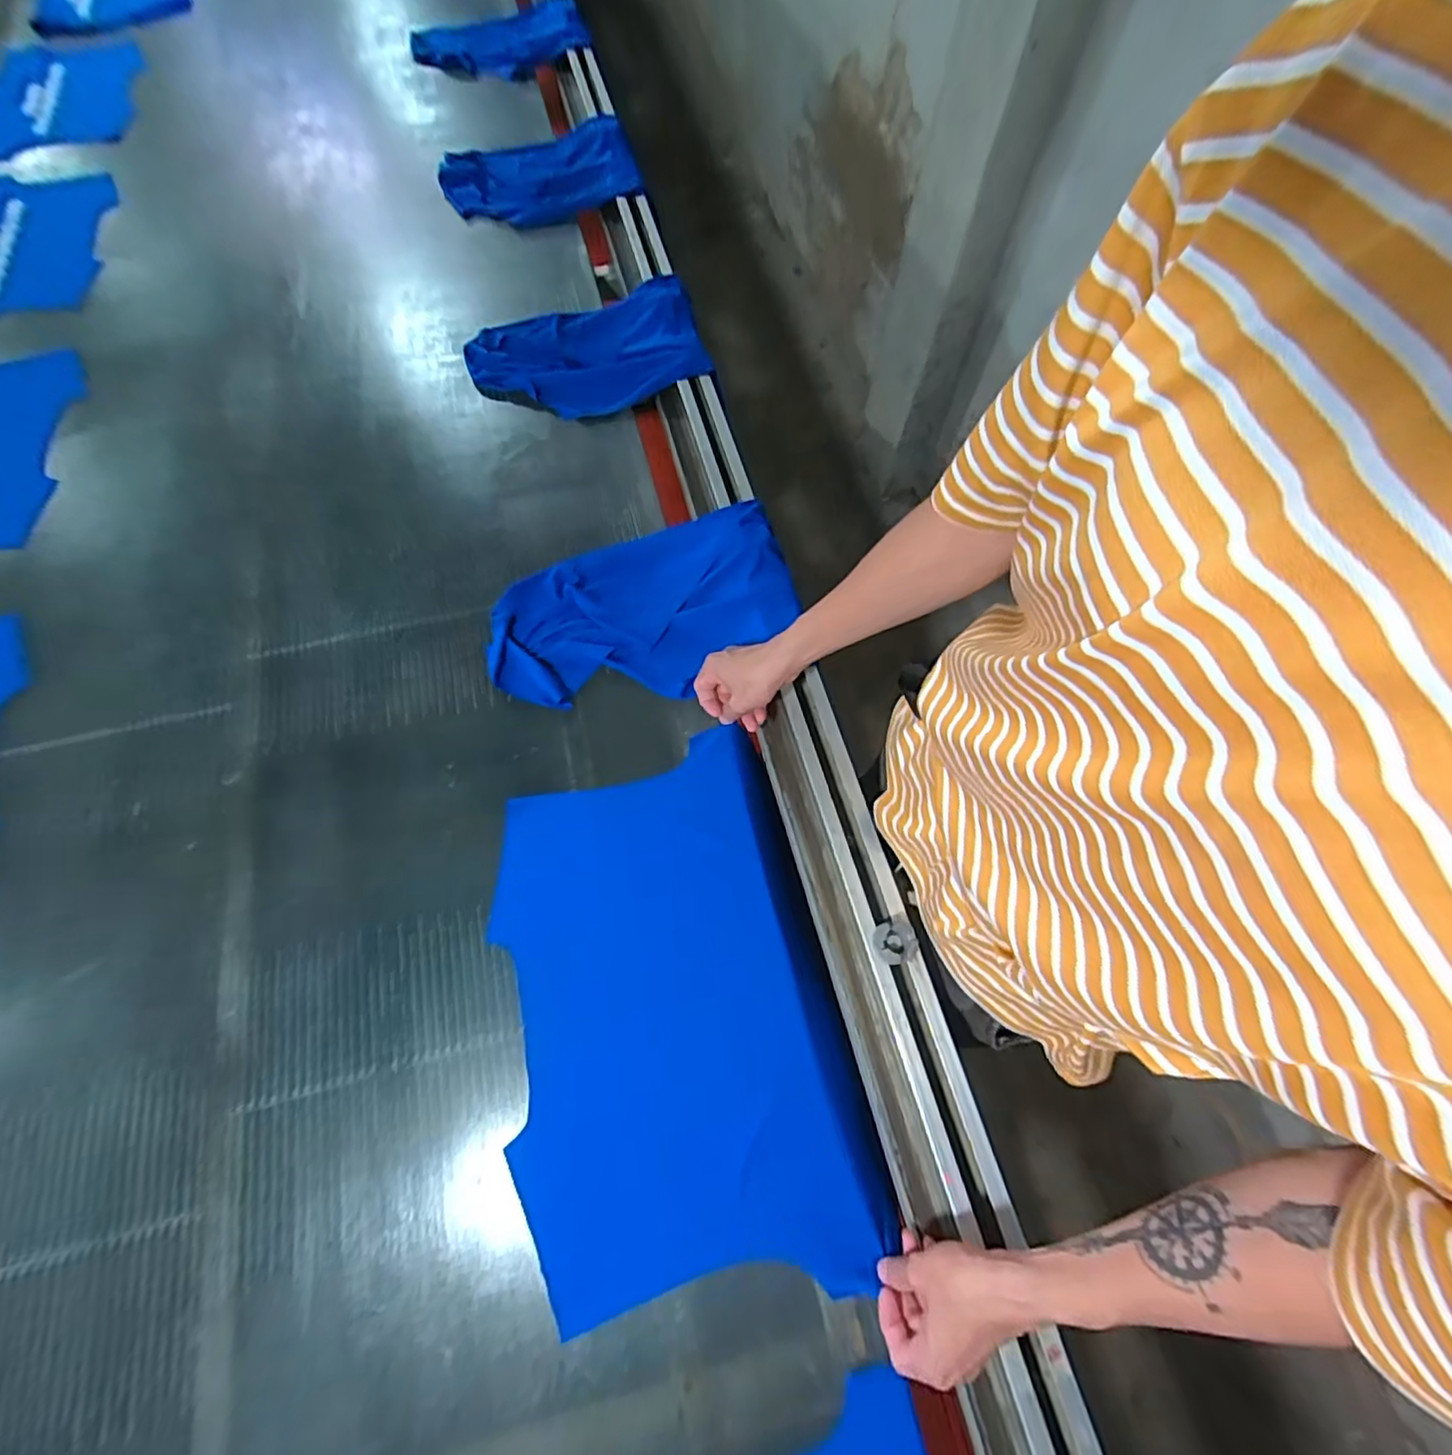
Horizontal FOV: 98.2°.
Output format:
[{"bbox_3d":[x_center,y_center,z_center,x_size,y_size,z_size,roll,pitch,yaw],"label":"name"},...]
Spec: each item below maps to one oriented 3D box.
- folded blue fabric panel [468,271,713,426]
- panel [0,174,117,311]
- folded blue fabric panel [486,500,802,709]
[{"bbox_3d":[-0.215,-0.572,0.959,0.350,0.070,0.207,-12,68,-6],"label":"folded blue fabric panel"},{"bbox_3d":[-1.200,-0.823,1.066,0.288,0.032,0.409,-6,68,-4],"label":"panel"},{"bbox_3d":[-0.104,-0.139,0.774,0.378,0.047,0.236,-15,69,-7],"label":"folded blue fabric panel"}]

